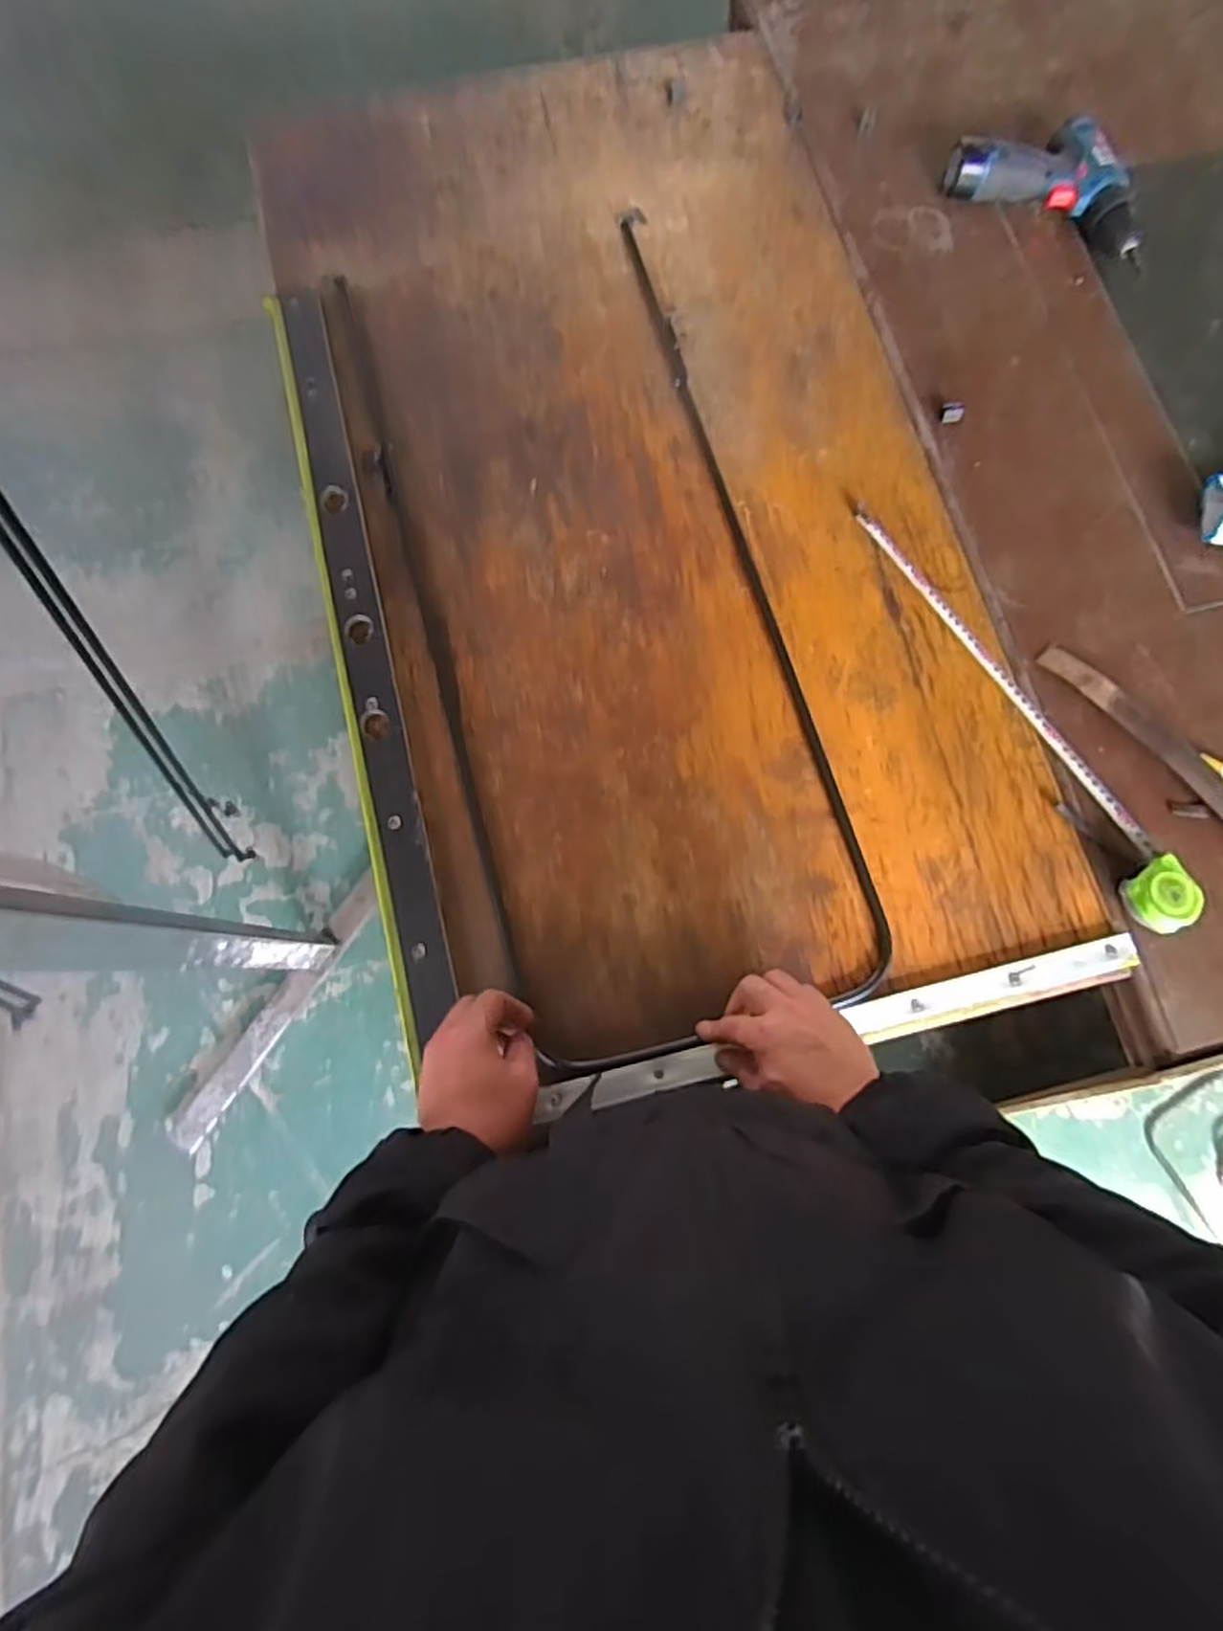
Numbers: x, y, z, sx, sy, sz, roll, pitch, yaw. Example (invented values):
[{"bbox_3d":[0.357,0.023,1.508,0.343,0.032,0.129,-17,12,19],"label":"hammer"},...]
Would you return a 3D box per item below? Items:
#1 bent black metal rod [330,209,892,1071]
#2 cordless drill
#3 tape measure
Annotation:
[{"bbox_3d":[-0.019,-0.224,0.759,0.351,0.016,0.889,-16,77,-6],"label":"bent black metal rod"},{"bbox_3d":[0.521,-0.737,0.869,0.243,0.045,0.143,29,77,5],"label":"cordless drill"},{"bbox_3d":[0.395,-0.115,0.725,0.059,0.041,0.497,-26,78,-8],"label":"tape measure"}]

